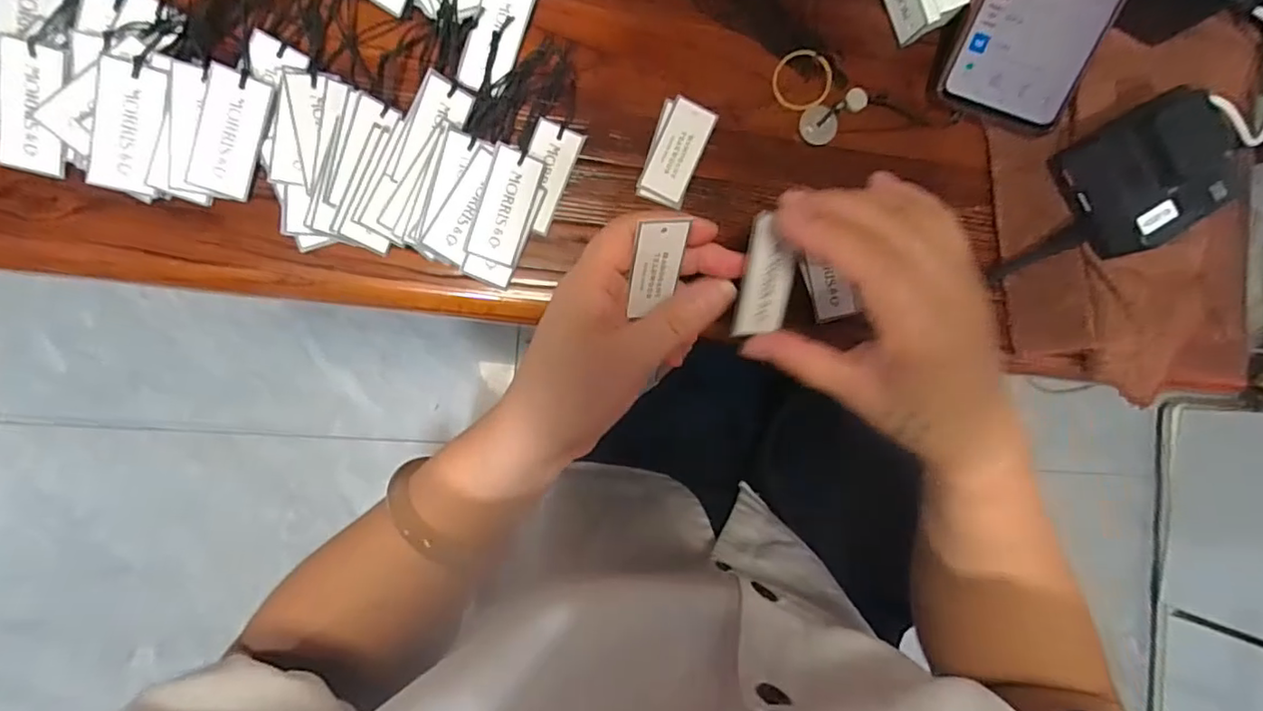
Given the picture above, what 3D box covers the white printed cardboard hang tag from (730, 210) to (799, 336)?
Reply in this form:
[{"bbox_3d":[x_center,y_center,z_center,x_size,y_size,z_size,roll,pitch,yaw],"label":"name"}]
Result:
[{"bbox_3d":[0.064,-0.036,0.277,0.027,0.004,0.056,2,109,-20],"label":"white printed cardboard hang tag"}]

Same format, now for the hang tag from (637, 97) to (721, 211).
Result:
[{"bbox_3d":[0.025,-0.112,0.333,0.029,0.005,0.060,20,86,-8],"label":"hang tag"}]

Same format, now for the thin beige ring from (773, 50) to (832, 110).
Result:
[{"bbox_3d":[0.098,-0.157,0.343,0.033,0.005,0.032,0,98,3],"label":"thin beige ring"}]

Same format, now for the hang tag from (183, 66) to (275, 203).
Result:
[{"bbox_3d":[-0.192,-0.106,0.287,0.026,0.004,0.057,16,98,-27],"label":"hang tag"}]

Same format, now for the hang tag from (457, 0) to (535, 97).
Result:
[{"bbox_3d":[-0.070,-0.167,0.312,0.025,0.006,0.063,16,87,-8],"label":"hang tag"}]

